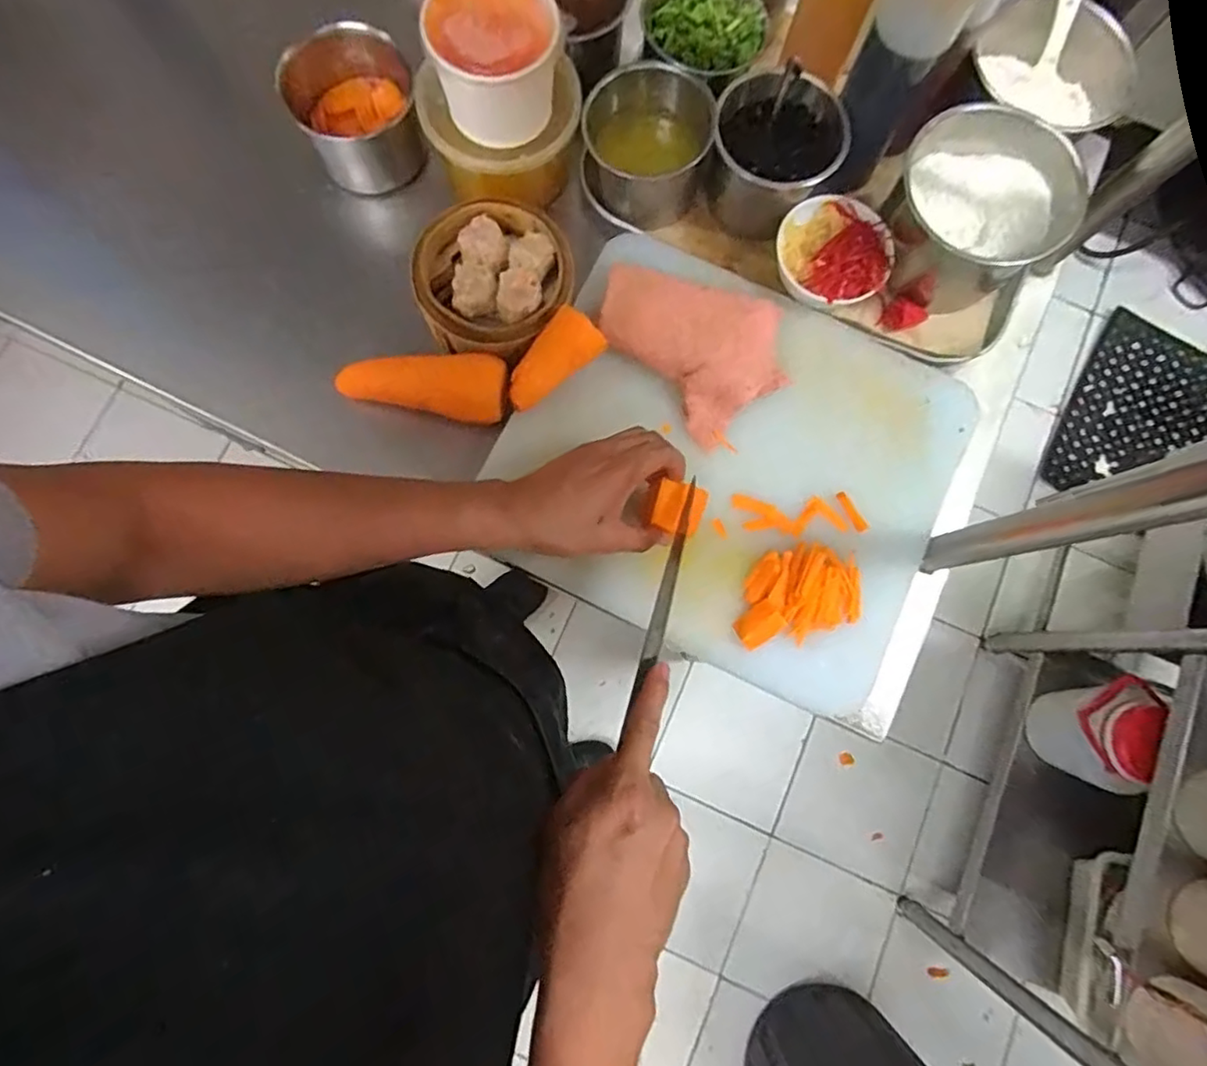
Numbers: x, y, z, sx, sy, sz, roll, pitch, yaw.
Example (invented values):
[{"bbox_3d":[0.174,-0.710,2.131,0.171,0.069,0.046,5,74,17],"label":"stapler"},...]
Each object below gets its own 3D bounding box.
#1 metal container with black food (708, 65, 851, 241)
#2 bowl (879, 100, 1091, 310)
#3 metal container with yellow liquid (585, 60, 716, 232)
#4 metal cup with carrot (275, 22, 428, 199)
[{"bbox_3d":[0.162,-0.367,0.591,0.119,0.090,0.118,19,80,2],"label":"metal container with black food"},{"bbox_3d":[0.348,-0.306,0.584,0.148,0.095,0.140,0,80,-1],"label":"bowl"},{"bbox_3d":[0.037,-0.373,0.607,0.112,0.082,0.120,0,80,-1],"label":"metal container with yellow liquid"},{"bbox_3d":[-0.235,-0.403,0.599,0.111,0.089,0.116,0,80,-1],"label":"metal cup with carrot"}]

